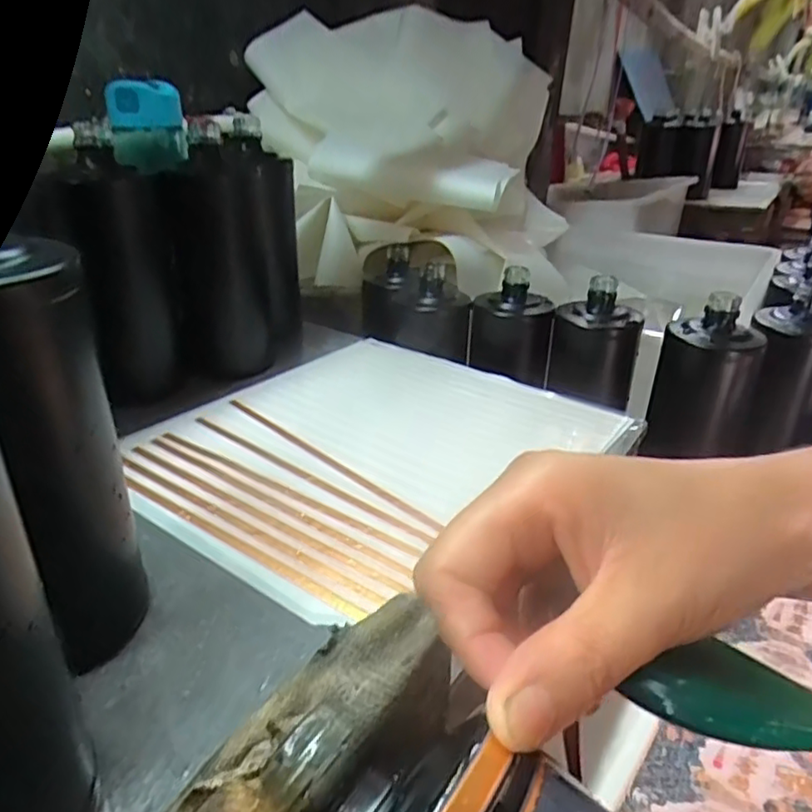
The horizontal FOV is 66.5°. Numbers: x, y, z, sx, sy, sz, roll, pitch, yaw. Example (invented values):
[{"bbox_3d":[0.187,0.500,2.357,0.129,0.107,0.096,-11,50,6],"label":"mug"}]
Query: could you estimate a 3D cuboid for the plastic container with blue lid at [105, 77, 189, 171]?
[{"bbox_3d":[-0.234,-0.250,0.564,0.063,0.080,0.053,-7,29,-18],"label":"plastic container with blue lid"}]

